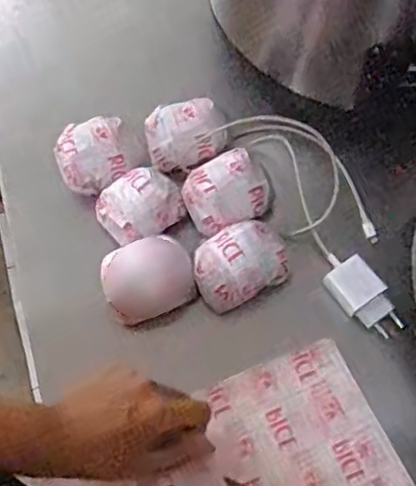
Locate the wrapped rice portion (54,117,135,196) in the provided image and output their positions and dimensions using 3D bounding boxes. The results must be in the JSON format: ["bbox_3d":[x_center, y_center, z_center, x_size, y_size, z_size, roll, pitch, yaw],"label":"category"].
[{"bbox_3d":[-0.114,-0.089,0.664,0.073,0.038,0.073,-1,66,2],"label":"wrapped rice portion"}]

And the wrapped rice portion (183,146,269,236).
[{"bbox_3d":[0.016,-0.049,0.648,0.076,0.054,0.073,-1,66,2],"label":"wrapped rice portion"}]

